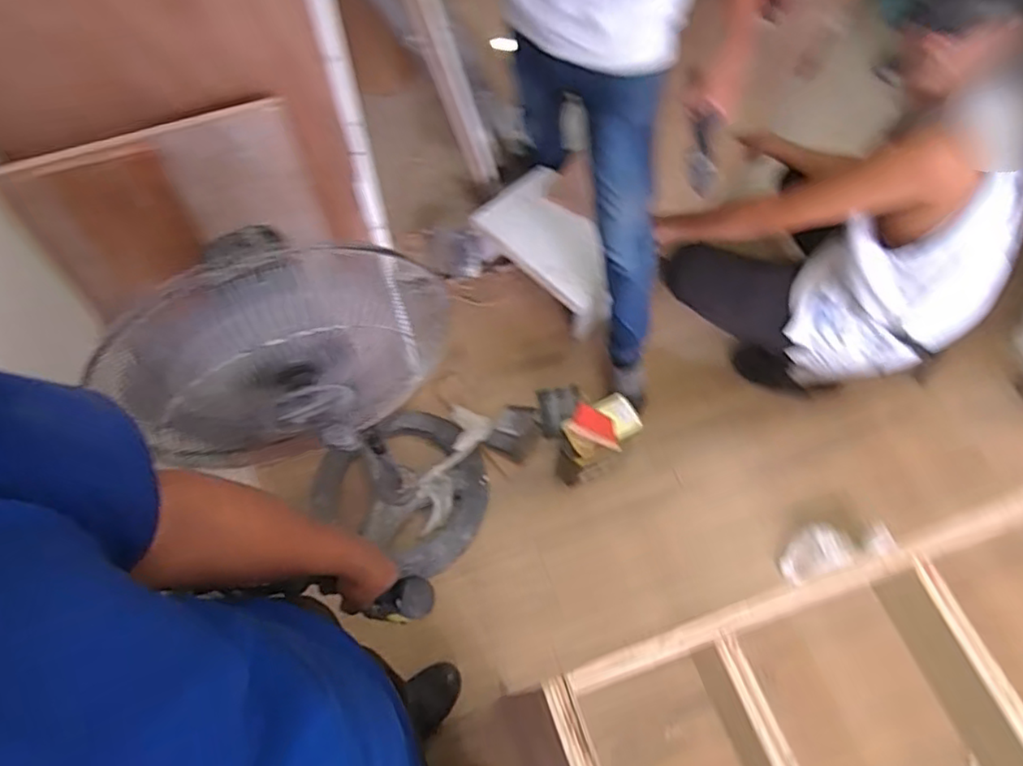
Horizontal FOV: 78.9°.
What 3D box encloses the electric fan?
[{"bbox_3d":[-0.235,0.056,1.080,0.335,1.023,0.345,-5,64,-3],"label":"electric fan"}]

